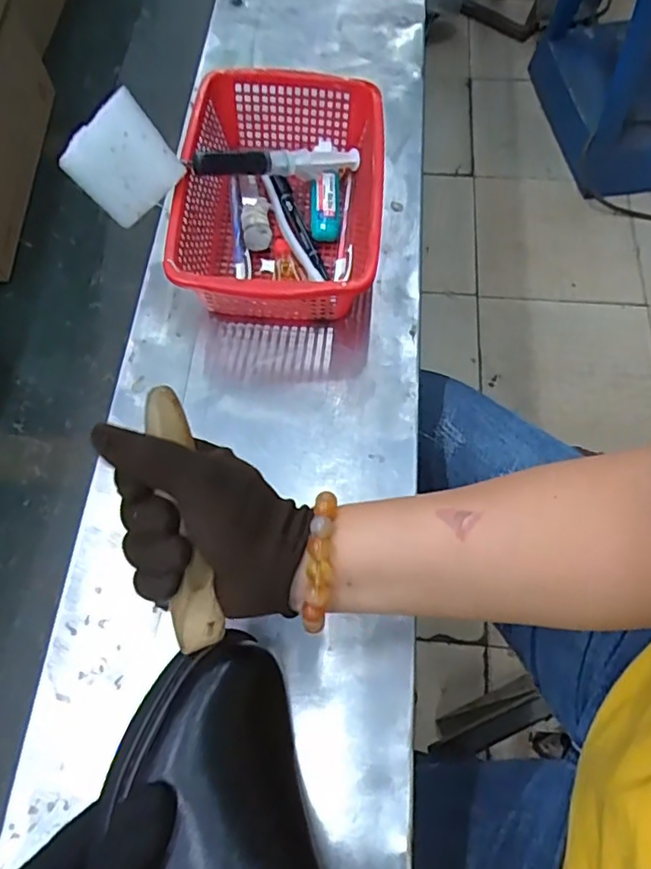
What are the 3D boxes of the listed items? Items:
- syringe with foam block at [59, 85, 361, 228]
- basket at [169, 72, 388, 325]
[{"bbox_3d":[-0.075,-0.215,0.452,0.230,0.074,0.055,-16,64,-28],"label":"syringe with foam block"},{"bbox_3d":[-0.033,-0.186,0.469,0.153,0.078,0.223,1,66,4],"label":"basket"}]

